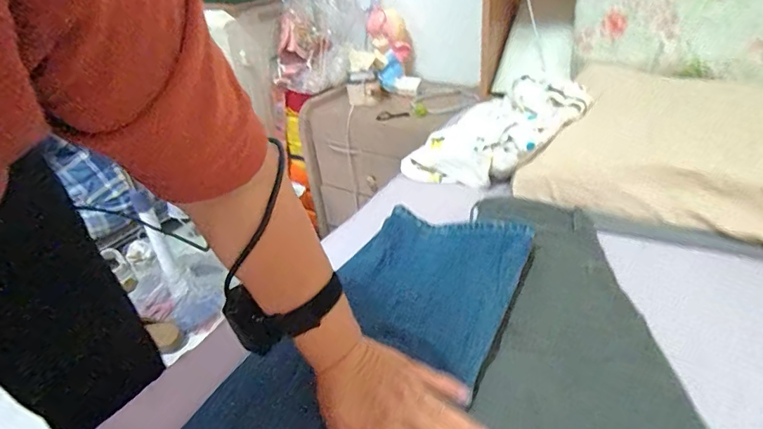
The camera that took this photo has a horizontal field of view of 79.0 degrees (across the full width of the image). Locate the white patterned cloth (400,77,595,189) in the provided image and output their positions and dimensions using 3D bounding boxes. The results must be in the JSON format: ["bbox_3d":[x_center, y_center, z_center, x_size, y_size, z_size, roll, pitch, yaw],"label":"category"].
[{"bbox_3d":[0.194,-0.155,0.830,0.284,0.122,0.251,-27,38,-29],"label":"white patterned cloth"}]

